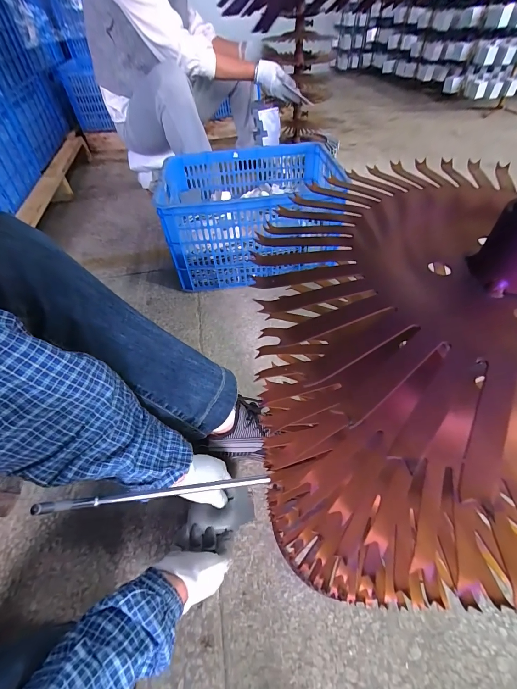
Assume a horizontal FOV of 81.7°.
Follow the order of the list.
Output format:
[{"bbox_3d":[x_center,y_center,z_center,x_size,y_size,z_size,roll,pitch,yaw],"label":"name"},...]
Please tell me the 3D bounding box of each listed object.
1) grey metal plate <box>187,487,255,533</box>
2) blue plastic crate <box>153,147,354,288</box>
[{"bbox_3d":[-0.069,0.304,0.544,0.115,0.008,0.064,-6,62,-13],"label":"grey metal plate"},{"bbox_3d":[-0.021,-0.386,0.891,0.475,0.249,0.368,-4,50,1],"label":"blue plastic crate"}]

